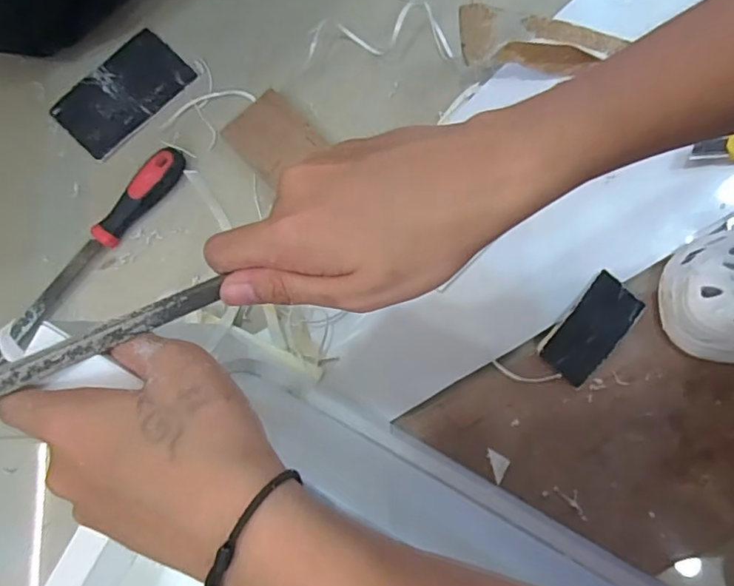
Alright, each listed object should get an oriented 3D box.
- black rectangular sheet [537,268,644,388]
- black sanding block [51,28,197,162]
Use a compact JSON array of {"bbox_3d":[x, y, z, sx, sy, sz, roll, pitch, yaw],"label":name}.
[{"bbox_3d":[0.200,0.032,0.476,0.049,0.011,0.099,40,81,6],"label":"black rectangular sheet"},{"bbox_3d":[-0.237,-0.194,0.521,0.071,0.007,0.126,42,81,6],"label":"black sanding block"}]

